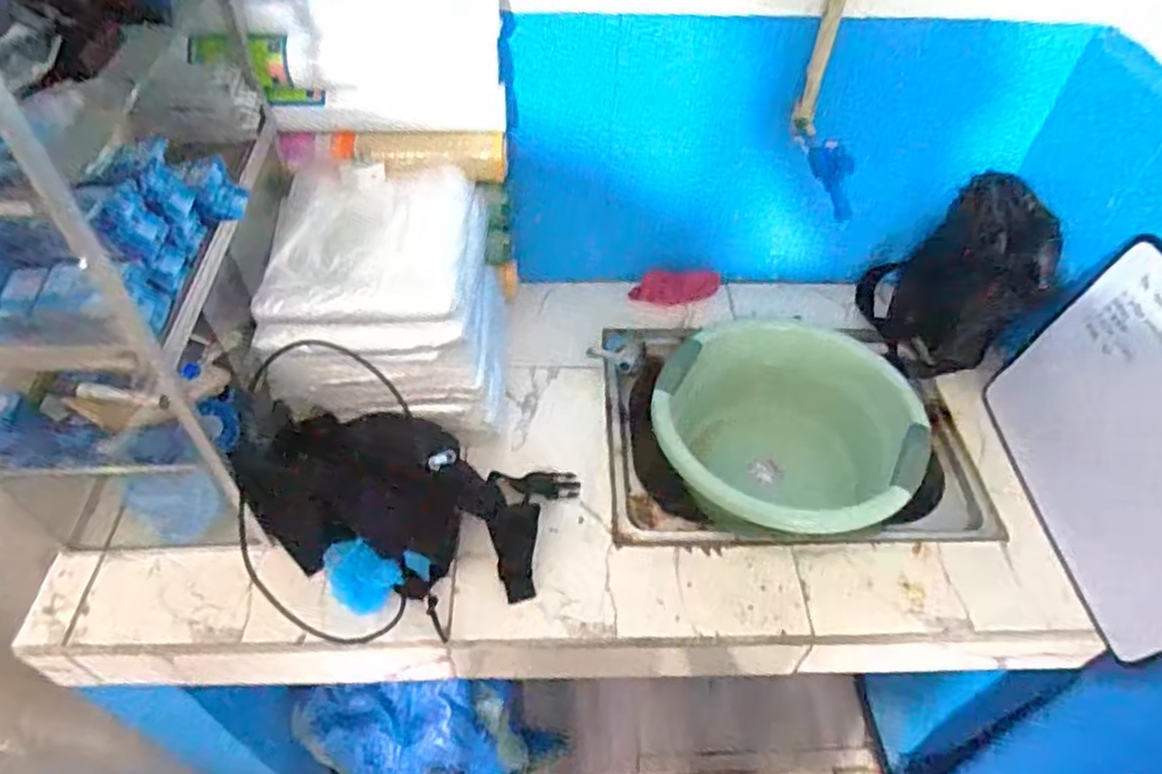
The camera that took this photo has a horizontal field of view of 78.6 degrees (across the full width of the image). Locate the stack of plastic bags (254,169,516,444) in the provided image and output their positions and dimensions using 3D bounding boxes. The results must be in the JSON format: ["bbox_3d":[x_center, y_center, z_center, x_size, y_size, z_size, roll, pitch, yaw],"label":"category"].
[{"bbox_3d":[-0.235,-0.094,0.903,0.267,0.264,0.249,-5,50,-7],"label":"stack of plastic bags"}]

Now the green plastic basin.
[{"bbox_3d":[0.281,0.084,1.015,0.339,0.215,0.292,32,55,22],"label":"green plastic basin"}]

